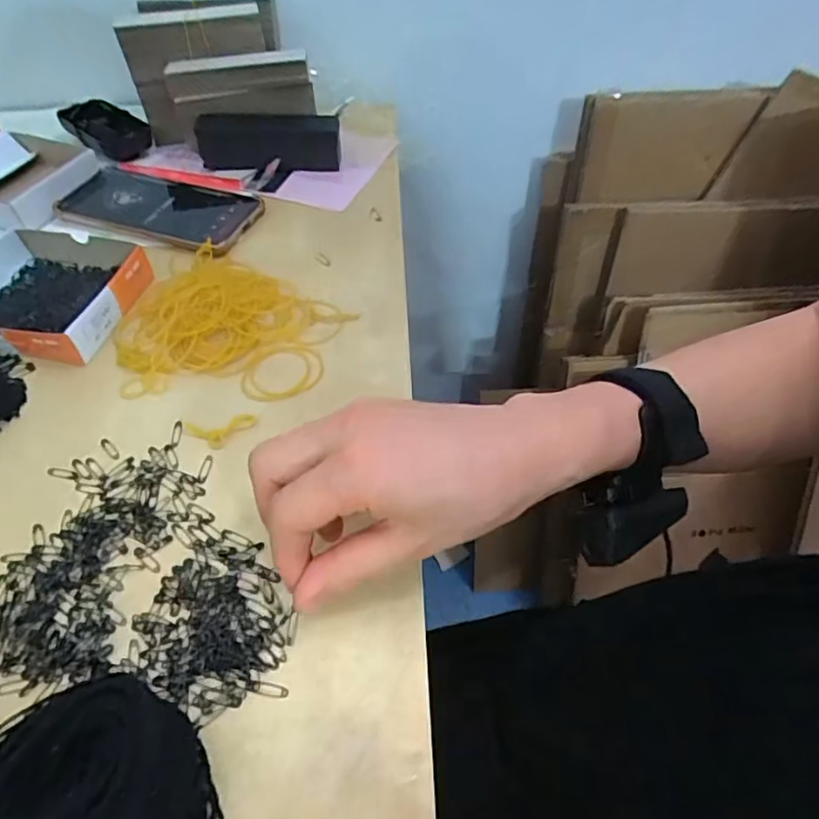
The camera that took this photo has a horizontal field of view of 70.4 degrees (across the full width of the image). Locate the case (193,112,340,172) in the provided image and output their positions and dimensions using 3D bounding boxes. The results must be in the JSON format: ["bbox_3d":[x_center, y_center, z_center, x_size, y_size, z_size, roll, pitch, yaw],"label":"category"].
[{"bbox_3d":[-0.131,-0.248,0.545,0.132,0.040,0.046,7,50,8],"label":"case"}]

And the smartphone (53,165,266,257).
[{"bbox_3d":[-0.213,-0.176,0.499,0.169,0.015,0.085,15,52,15],"label":"smartphone"}]

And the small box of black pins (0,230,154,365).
[{"bbox_3d":[-0.262,-0.084,0.418,0.121,0.027,0.107,11,51,11],"label":"small box of black pins"}]

